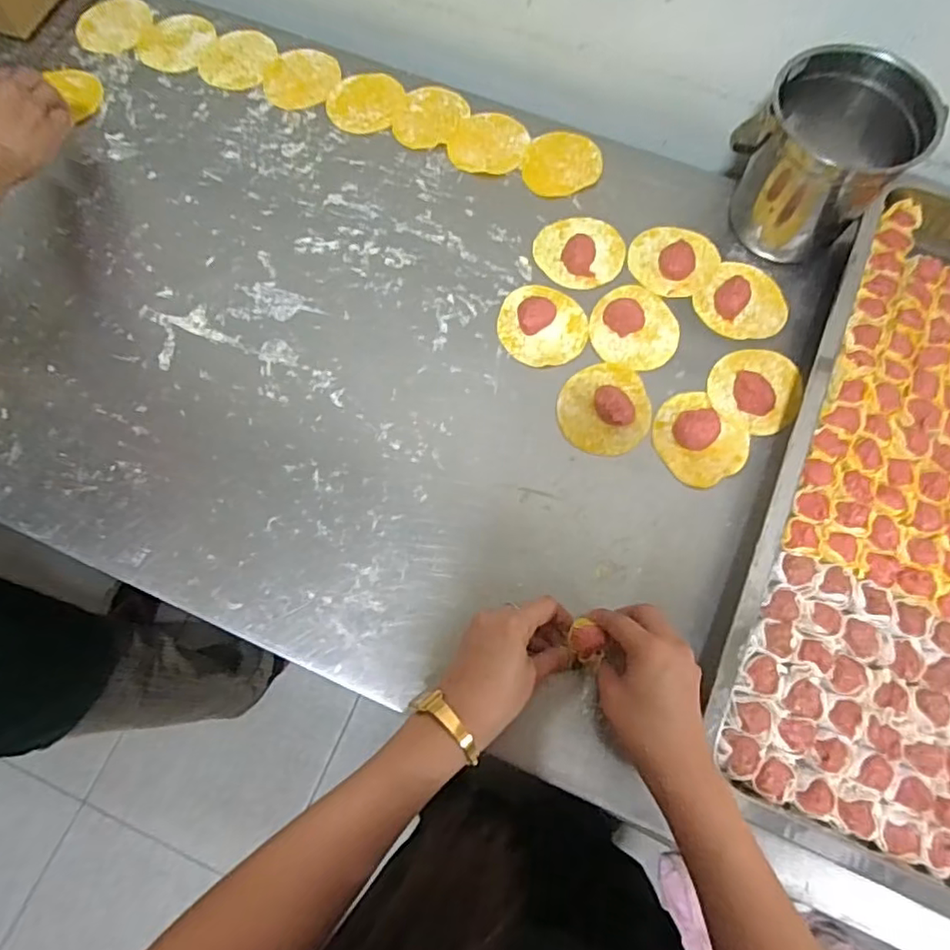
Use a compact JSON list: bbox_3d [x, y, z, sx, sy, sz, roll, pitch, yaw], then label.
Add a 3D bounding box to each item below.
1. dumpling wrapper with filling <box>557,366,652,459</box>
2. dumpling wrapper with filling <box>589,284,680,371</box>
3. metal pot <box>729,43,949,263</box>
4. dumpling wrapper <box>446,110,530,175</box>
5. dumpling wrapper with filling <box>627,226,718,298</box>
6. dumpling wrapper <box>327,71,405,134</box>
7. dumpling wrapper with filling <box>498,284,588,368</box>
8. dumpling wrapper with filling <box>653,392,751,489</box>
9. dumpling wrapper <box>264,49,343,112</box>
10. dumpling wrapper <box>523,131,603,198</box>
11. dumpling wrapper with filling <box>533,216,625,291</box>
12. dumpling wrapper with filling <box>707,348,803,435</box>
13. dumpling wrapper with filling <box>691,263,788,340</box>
[{"bbox_3d":[0.117,-0.063,0.551,0.080,0.017,0.087,6,72,1],"label":"dumpling wrapper with filling"},{"bbox_3d":[0.151,-0.141,0.580,0.080,0.008,0.086,0,72,-1],"label":"dumpling wrapper with filling"},{"bbox_3d":[0.313,-0.286,0.567,0.124,0.142,0.105,43,76,11],"label":"metal pot"},{"bbox_3d":[0.016,-0.352,0.653,0.078,0.004,0.082,0,72,-1],"label":"dumpling wrapper"},{"bbox_3d":[0.194,-0.216,0.606,0.078,0.012,0.084,0,72,-1],"label":"dumpling wrapper with filling"},{"bbox_3d":[-0.120,-0.406,0.672,0.075,0.005,0.082,0,72,-1],"label":"dumpling wrapper"},{"bbox_3d":[0.064,-0.144,0.576,0.083,0.020,0.083,0,72,-1],"label":"dumpling wrapper with filling"},{"bbox_3d":[0.199,-0.035,0.545,0.075,0.014,0.082,0,72,-1],"label":"dumpling wrapper with filling"},{"bbox_3d":[-0.191,-0.436,0.678,0.078,0.004,0.089,28,74,7],"label":"dumpling wrapper"},{"bbox_3d":[0.092,-0.326,0.645,0.076,0.004,0.086,18,73,4],"label":"dumpling wrapper"},{"bbox_3d":[0.104,-0.223,0.607,0.084,0.013,0.080,0,72,-1],"label":"dumpling wrapper with filling"},{"bbox_3d":[0.257,-0.081,0.562,0.079,0.012,0.081,0,72,-1],"label":"dumpling wrapper with filling"},{"bbox_3d":[0.260,-0.168,0.585,0.079,0.024,0.078,41,76,11],"label":"dumpling wrapper with filling"}]

